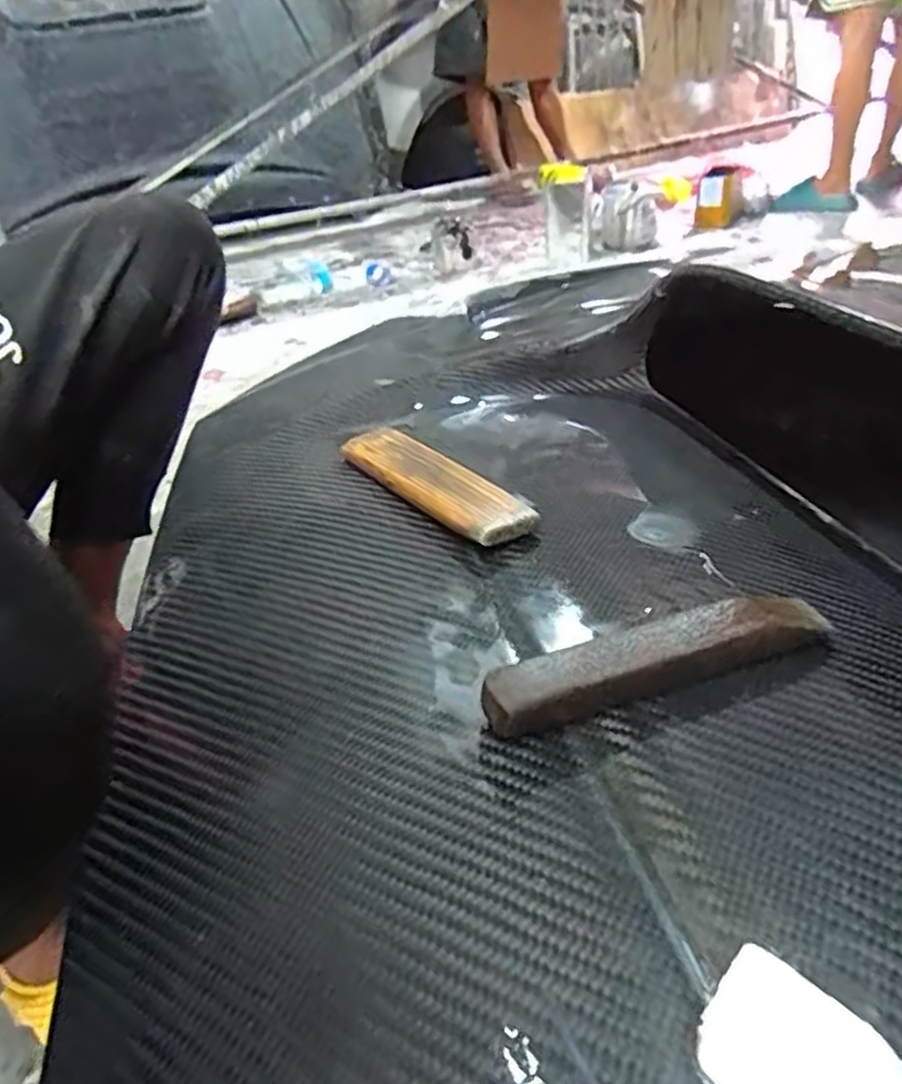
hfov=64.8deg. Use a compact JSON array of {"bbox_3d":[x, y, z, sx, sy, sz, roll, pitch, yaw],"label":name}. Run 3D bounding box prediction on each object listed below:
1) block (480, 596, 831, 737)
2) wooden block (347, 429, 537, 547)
[{"bbox_3d":[0.076,0.039,0.254,0.135,0.016,0.024,-16,35,-17],"label":"block"},{"bbox_3d":[-0.012,-0.034,0.387,0.037,0.011,0.146,-23,37,-26],"label":"wooden block"}]

